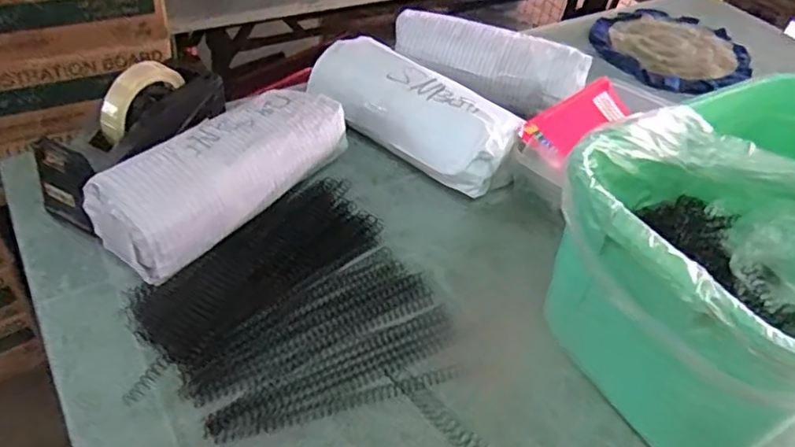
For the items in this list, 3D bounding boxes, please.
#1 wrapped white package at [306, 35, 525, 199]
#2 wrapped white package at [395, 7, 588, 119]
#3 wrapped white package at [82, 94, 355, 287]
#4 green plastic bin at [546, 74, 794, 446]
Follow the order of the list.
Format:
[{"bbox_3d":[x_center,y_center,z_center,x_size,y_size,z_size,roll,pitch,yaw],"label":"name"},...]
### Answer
[{"bbox_3d":[0.008,-0.127,0.747,0.283,0.091,0.104,34,51,26],"label":"wrapped white package"},{"bbox_3d":[0.114,-0.211,0.819,0.256,0.072,0.080,20,46,14],"label":"wrapped white package"},{"bbox_3d":[-0.173,-0.055,0.642,0.107,0.068,0.258,31,50,24],"label":"wrapped white package"},{"bbox_3d":[0.297,0.041,0.534,0.323,0.195,0.240,-20,50,-24],"label":"green plastic bin"}]

